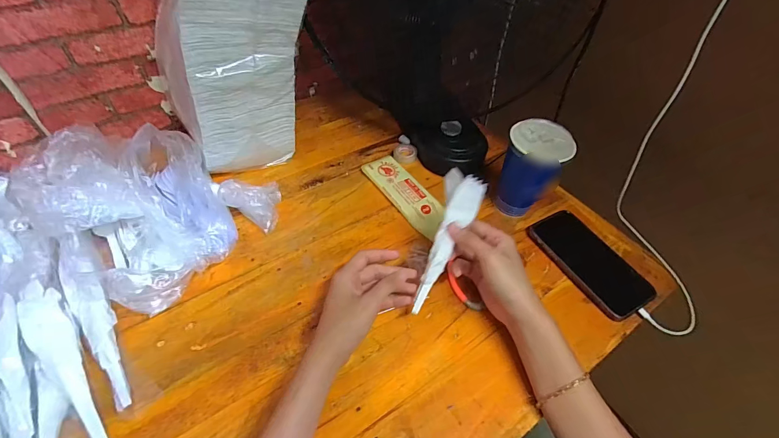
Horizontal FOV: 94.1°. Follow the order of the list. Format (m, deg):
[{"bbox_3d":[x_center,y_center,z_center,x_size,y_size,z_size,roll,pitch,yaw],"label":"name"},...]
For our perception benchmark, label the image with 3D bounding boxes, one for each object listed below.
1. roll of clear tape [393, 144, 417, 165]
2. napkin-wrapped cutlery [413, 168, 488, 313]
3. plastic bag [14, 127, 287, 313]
[{"bbox_3d":[0.025,-0.105,0.576,0.037,0.011,0.037,3,50,-4],"label":"roll of clear tape"},{"bbox_3d":[0.059,0.024,0.397,0.045,0.015,0.158,21,83,11],"label":"napkin-wrapped cutlery"},{"bbox_3d":[-0.273,-0.027,0.423,0.198,0.098,0.191,29,53,17],"label":"plastic bag"}]

